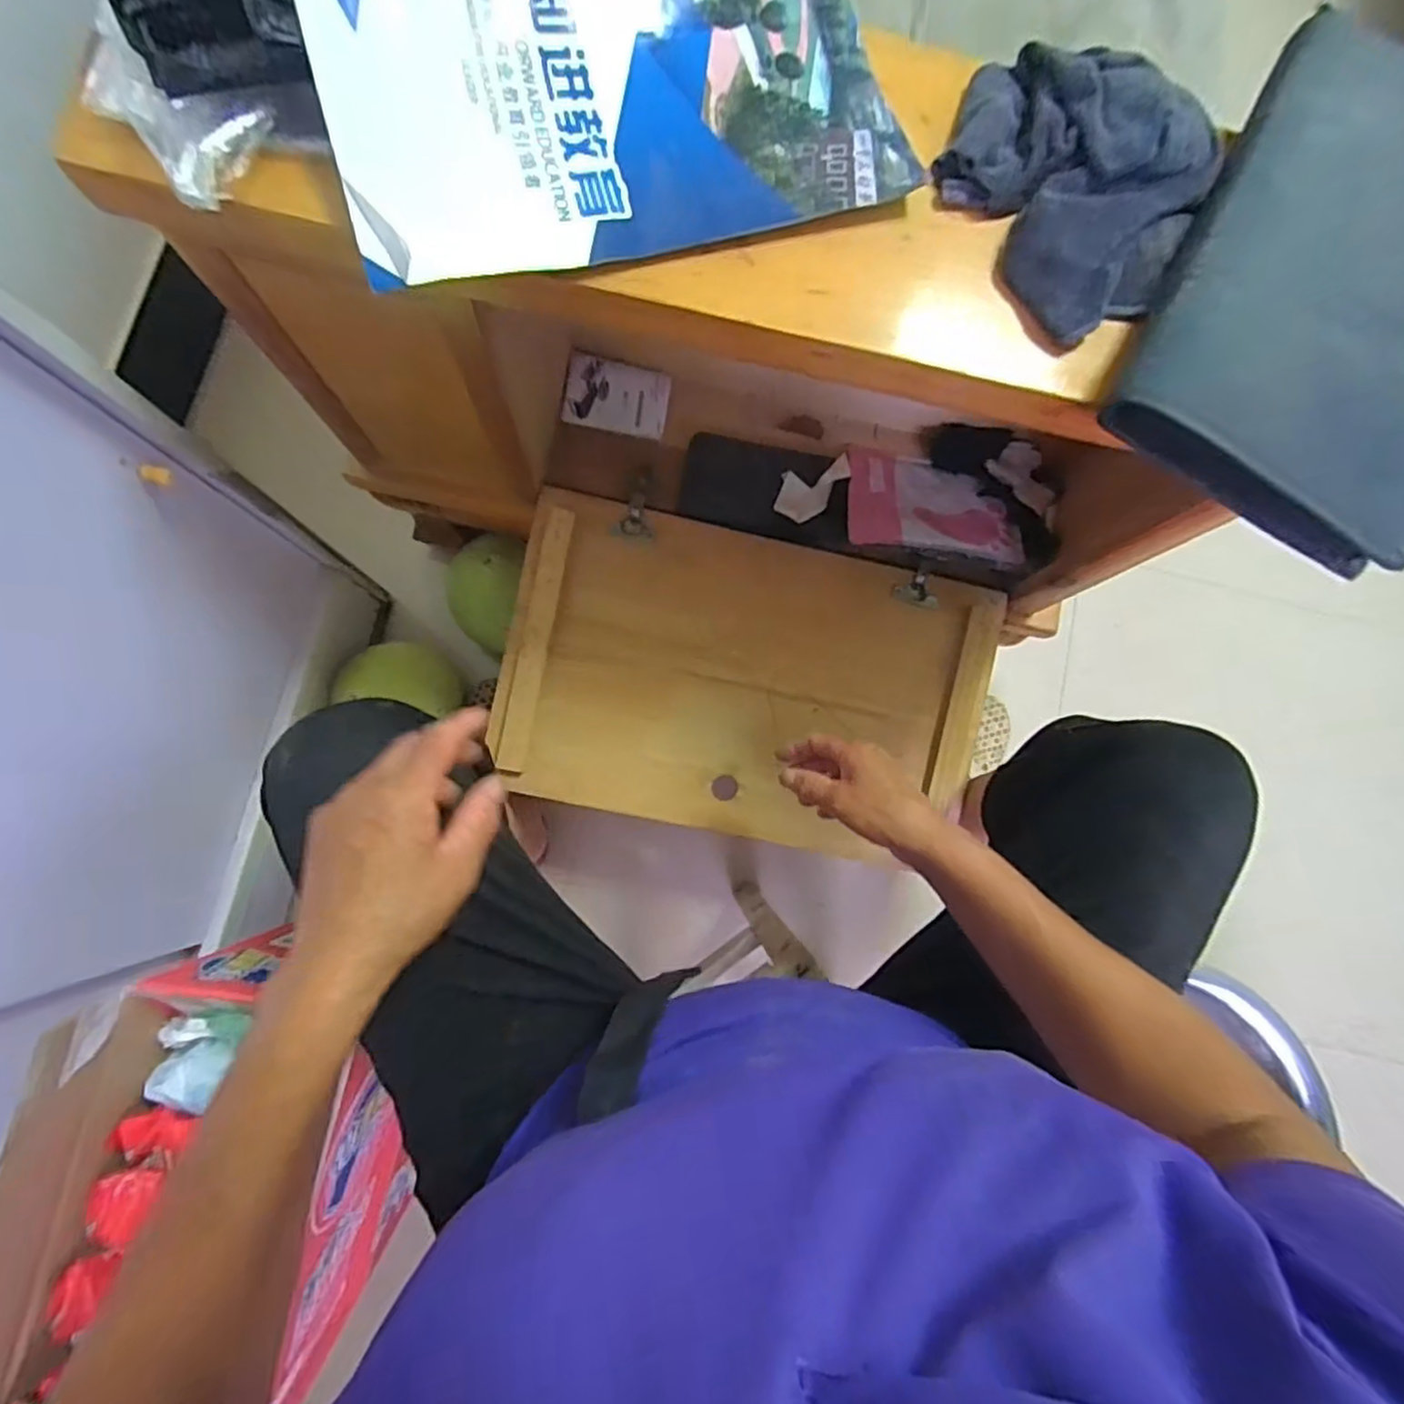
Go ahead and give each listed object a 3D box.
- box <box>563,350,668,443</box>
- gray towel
[{"bbox_3d":[-0.085,-0.306,0.677,0.100,0.012,0.071,9,82,-4],"label":"box"},{"bbox_3d":[0.194,-0.274,0.351,0.134,0.029,0.147,29,81,-1],"label":"gray towel"}]

